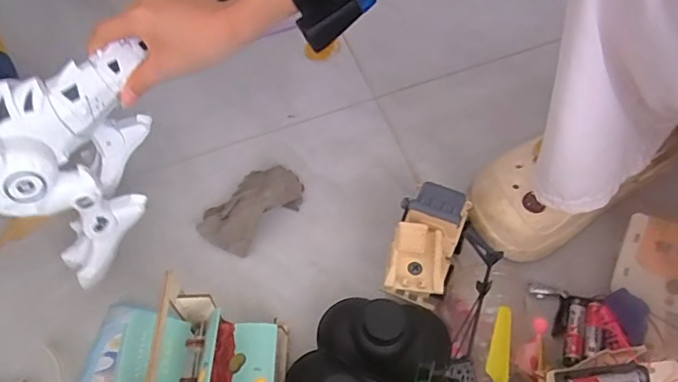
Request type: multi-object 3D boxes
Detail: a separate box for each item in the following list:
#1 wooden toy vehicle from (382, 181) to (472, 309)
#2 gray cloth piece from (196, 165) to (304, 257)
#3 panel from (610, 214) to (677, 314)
[{"bbox_3d":[0.082,0.054,0.474,0.060,0.070,0.099,11,61,10],"label":"wooden toy vehicle"},{"bbox_3d":[-0.094,0.013,0.529,0.063,0.039,0.108,39,69,22],"label":"gray cloth piece"},{"bbox_3d":[0.308,0.071,0.457,0.102,0.005,0.077,16,91,11],"label":"panel"}]

